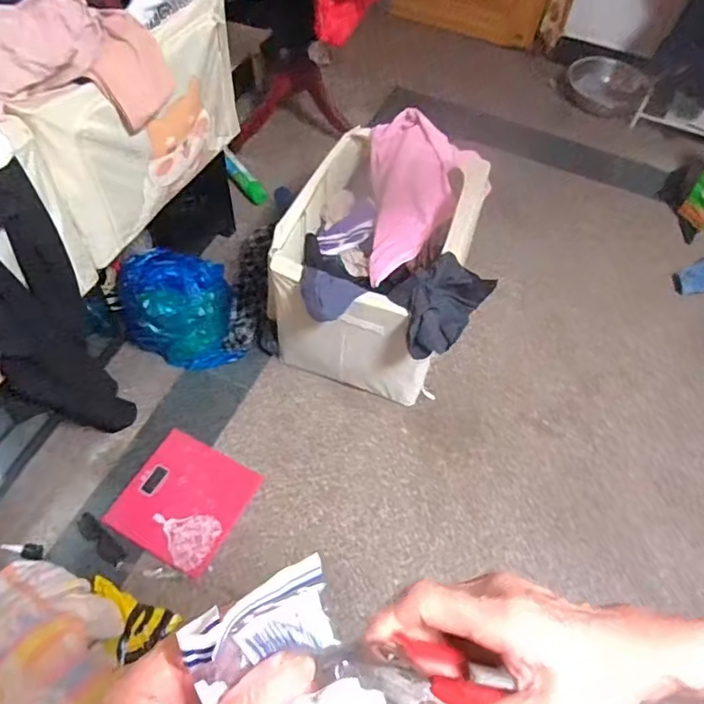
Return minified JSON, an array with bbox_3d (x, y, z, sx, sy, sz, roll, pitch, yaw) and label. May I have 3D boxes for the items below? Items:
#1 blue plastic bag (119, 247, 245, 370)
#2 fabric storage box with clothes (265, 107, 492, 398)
[{"bbox_3d":[-0.469,-0.122,1.554,0.285,0.262,0.253,-9,58,-10],"label":"blue plastic bag"},{"bbox_3d":[0.100,-0.261,1.564,0.512,0.381,0.672,17,58,7],"label":"fabric storage box with clothes"}]

